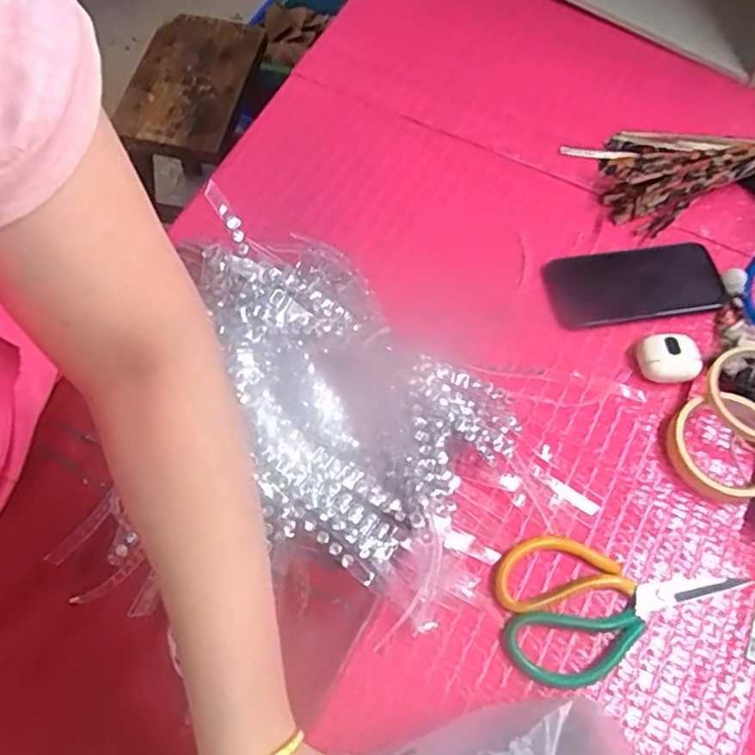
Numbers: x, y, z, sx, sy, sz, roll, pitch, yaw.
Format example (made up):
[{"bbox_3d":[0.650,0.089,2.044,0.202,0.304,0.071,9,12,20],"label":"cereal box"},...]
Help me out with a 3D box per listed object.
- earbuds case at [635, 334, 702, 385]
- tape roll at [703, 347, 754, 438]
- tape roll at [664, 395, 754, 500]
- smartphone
[{"bbox_3d":[0.258,-0.017,0.581,0.053,0.023,0.042,-8,64,-6],"label":"earbuds case"},{"bbox_3d":[0.326,0.013,0.563,0.088,0.020,0.085,1,63,-2],"label":"tape roll"},{"bbox_3d":[0.290,0.058,0.547,0.092,0.018,0.084,-5,63,-4],"label":"tape roll"},{"bbox_3d":[0.242,-0.089,0.627,0.167,0.009,0.077,-9,64,-6],"label":"smartphone"}]

